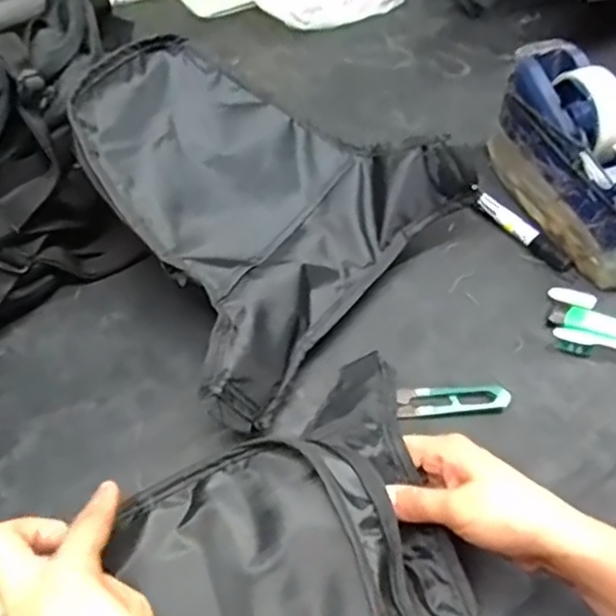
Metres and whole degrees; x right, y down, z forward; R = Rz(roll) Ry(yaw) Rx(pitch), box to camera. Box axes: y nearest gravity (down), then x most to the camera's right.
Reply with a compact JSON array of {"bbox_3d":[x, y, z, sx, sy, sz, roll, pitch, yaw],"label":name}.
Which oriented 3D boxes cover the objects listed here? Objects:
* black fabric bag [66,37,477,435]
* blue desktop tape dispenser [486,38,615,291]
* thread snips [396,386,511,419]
[{"bbox_3d":[-0.056,-0.100,0.507,0.287,0.079,0.272,43,58,1],"label":"black fabric bag"},{"bbox_3d":[0.238,-0.128,0.572,0.071,0.123,0.212,-18,54,-12],"label":"blue desktop tape dispenser"},{"bbox_3d":[0.110,0.071,0.494,0.082,0.010,0.025,0,53,1],"label":"thread snips"}]

